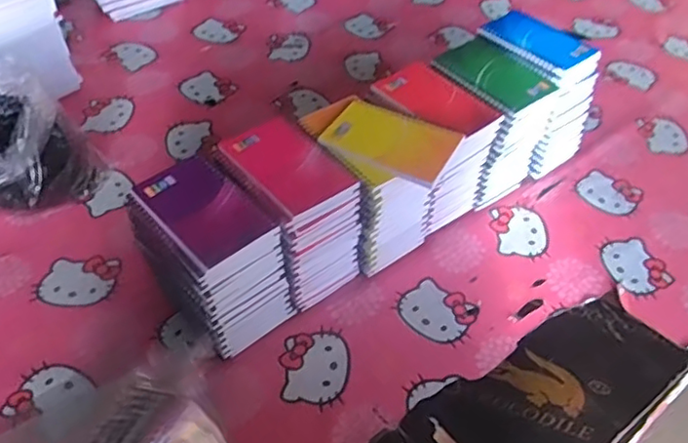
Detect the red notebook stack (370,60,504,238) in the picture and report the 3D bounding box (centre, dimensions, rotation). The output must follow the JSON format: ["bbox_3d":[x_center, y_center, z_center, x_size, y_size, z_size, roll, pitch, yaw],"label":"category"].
[{"bbox_3d":[0.099,-0.082,0.758,0.096,0.166,0.135,-28,53,-26],"label":"red notebook stack"}]

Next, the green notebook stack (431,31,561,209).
[{"bbox_3d":[0.174,-0.123,0.796,0.107,0.170,0.128,-32,55,-29],"label":"green notebook stack"}]

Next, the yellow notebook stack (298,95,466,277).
[{"bbox_3d":[0.040,-0.036,0.713,0.114,0.169,0.146,-29,53,-27],"label":"yellow notebook stack"}]

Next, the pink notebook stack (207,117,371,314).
[{"bbox_3d":[-0.059,-0.003,0.683,0.095,0.159,0.132,-31,54,-28],"label":"pink notebook stack"}]

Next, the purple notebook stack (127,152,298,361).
[{"bbox_3d":[-0.132,0.041,0.638,0.094,0.157,0.129,-35,56,-30],"label":"purple notebook stack"}]

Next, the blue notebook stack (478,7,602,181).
[{"bbox_3d":[0.244,-0.166,0.851,0.100,0.170,0.147,-30,54,-27],"label":"blue notebook stack"}]

